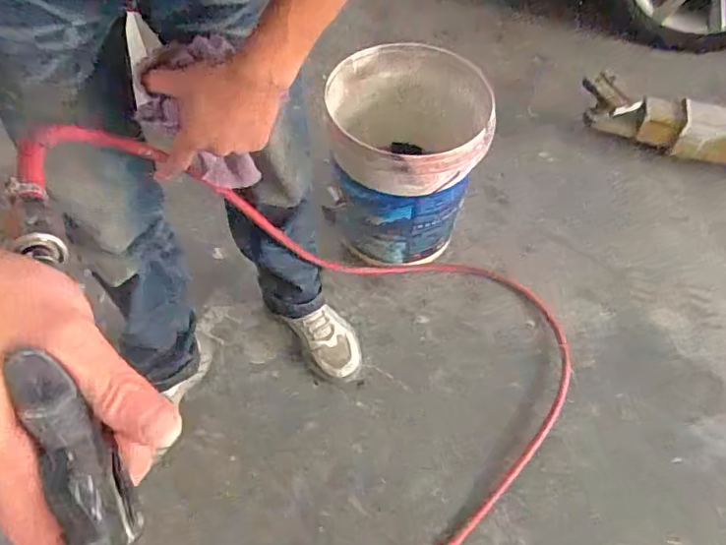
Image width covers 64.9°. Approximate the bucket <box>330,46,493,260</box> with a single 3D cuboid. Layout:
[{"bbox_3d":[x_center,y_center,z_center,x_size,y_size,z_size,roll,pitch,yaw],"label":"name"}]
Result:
[{"bbox_3d":[0.075,-0.211,1.146,0.281,0.320,0.328,0,56,-4],"label":"bucket"}]

